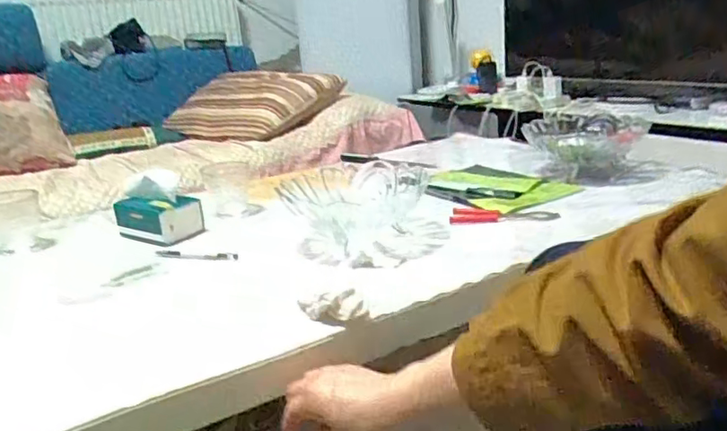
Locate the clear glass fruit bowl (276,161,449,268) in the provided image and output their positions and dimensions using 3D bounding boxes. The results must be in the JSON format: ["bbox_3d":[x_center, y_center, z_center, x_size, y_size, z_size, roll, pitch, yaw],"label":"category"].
[{"bbox_3d":[0.003,-0.006,0.927,0.236,0.096,0.278,-2,18,8],"label":"clear glass fruit bowl"}]

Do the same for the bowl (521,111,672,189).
[{"bbox_3d":[0.443,-0.138,1.167,0.238,0.081,0.249,-4,18,1],"label":"bowl"}]

